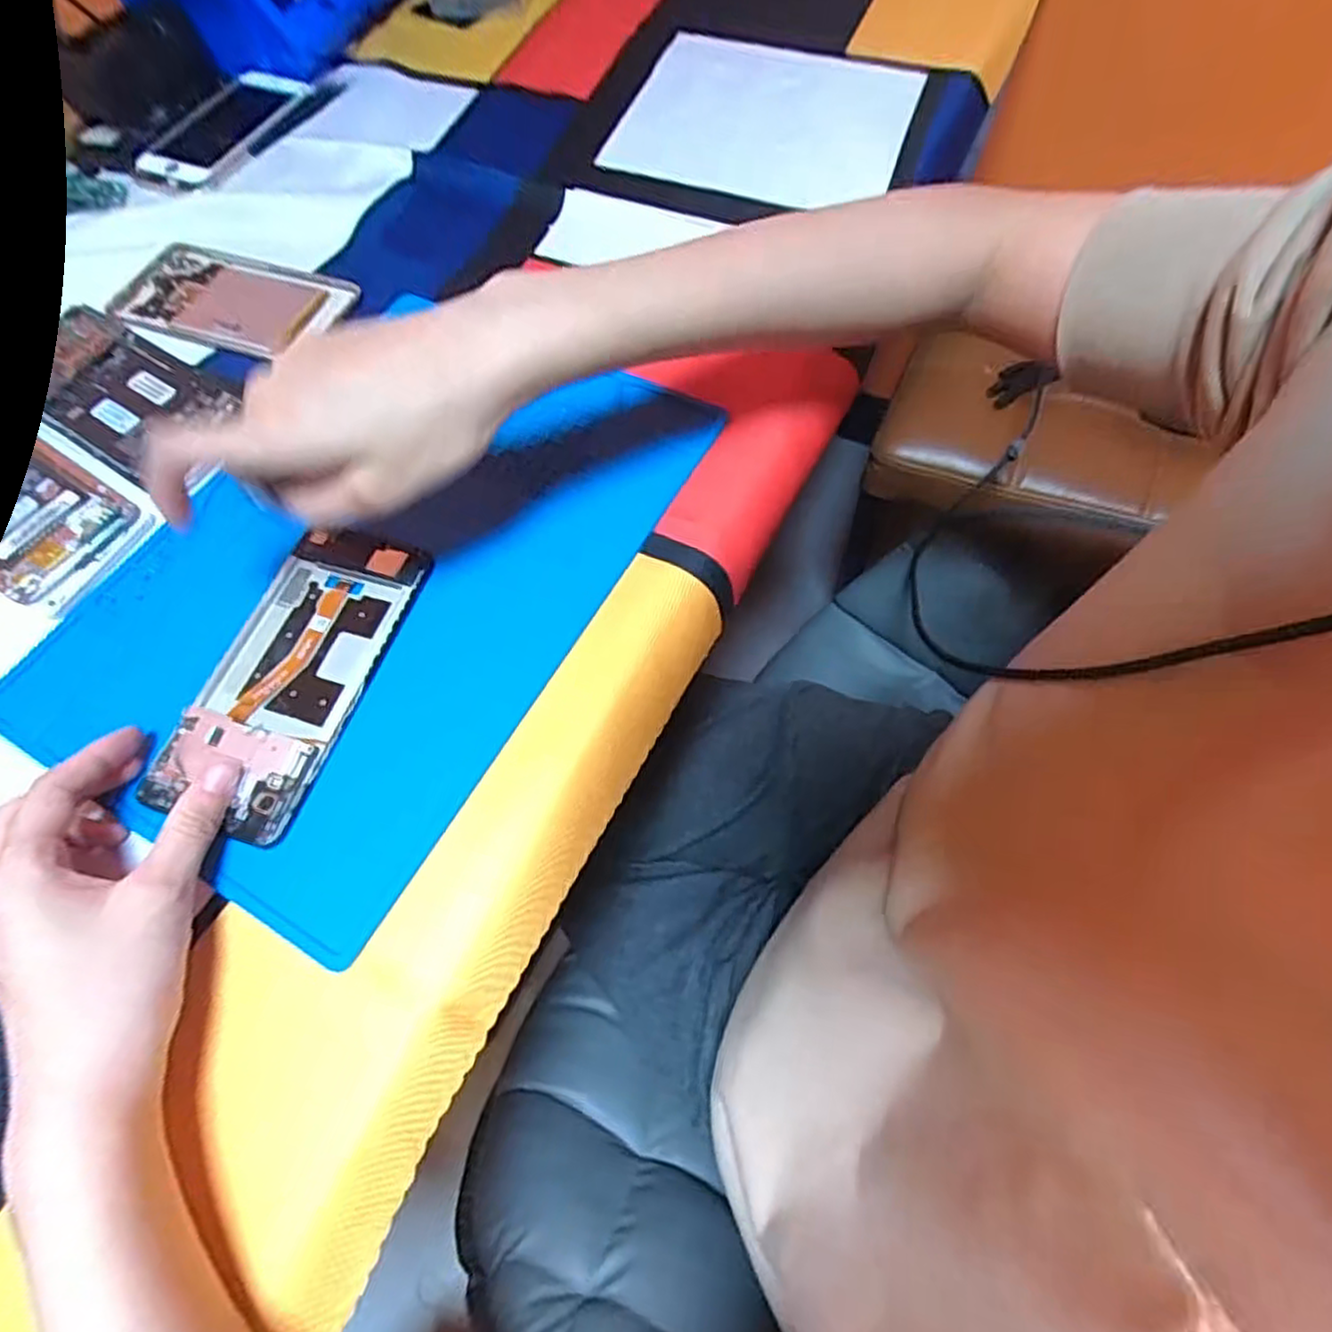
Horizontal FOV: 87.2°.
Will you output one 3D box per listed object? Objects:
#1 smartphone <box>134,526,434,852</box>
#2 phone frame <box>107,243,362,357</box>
[{"bbox_3d":[-0.170,0.000,0.320,0.070,0.009,0.147,16,65,10],"label":"smartphone"},{"bbox_3d":[-0.282,-0.236,0.446,0.153,0.007,0.075,20,66,12],"label":"phone frame"}]

